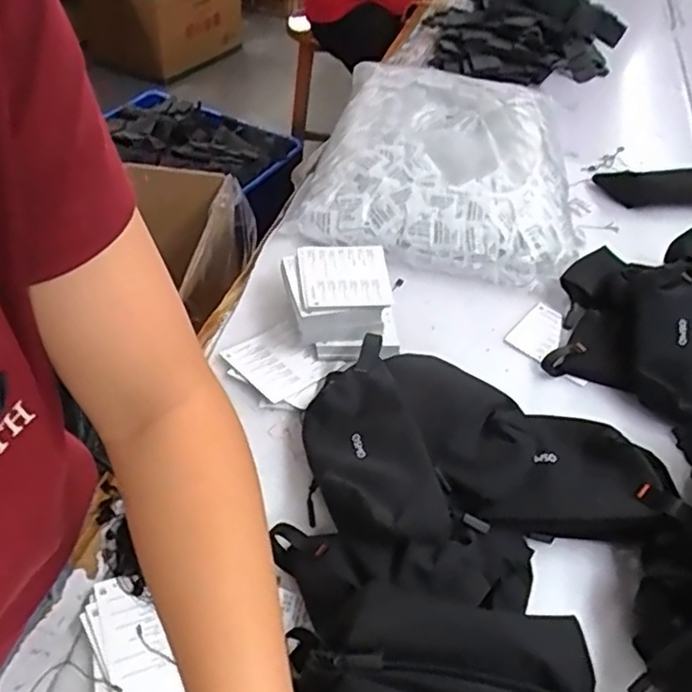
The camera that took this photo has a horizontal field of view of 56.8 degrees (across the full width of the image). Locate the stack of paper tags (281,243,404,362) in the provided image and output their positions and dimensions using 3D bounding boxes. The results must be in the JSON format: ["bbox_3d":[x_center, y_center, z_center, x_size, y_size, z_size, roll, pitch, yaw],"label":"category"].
[{"bbox_3d":[-0.006,-0.047,0.694,0.113,0.054,0.127,-4,46,-10],"label":"stack of paper tags"}]

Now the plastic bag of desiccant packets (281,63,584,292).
[{"bbox_3d":[0.126,-0.271,0.906,0.365,0.096,0.438,7,45,2],"label":"plastic bag of desiccant packets"}]

